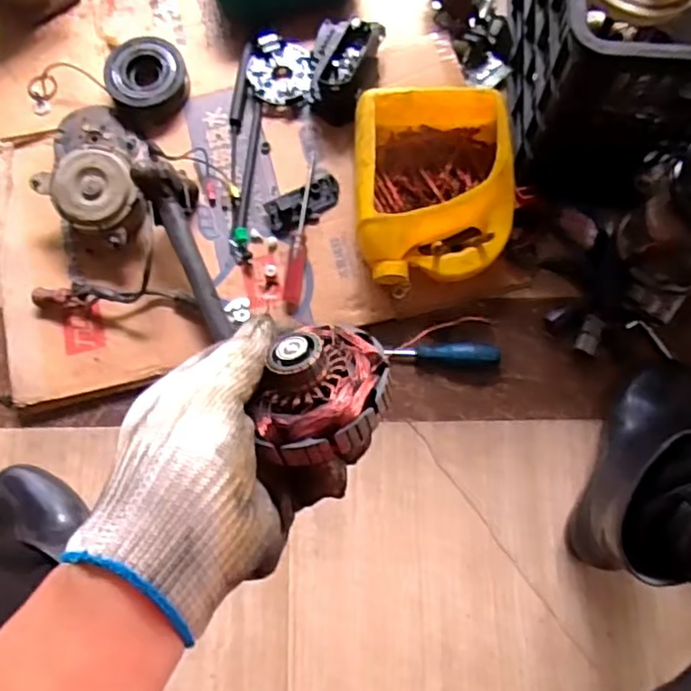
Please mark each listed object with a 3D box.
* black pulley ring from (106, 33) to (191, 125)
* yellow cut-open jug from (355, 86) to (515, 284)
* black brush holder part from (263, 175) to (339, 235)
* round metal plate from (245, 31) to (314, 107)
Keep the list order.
[{"bbox_3d":[-0.266,-0.361,0.883,0.102,0.035,0.121,-25,75,-5],"label":"black pulley ring"},{"bbox_3d":[0.103,-0.185,0.782,0.177,0.103,0.227,-1,74,1],"label":"yellow cut-open jug"},{"bbox_3d":[-0.050,-0.177,0.824,0.098,0.018,0.050,-28,76,-6],"label":"black brush holder part"},{"bbox_3d":[-0.087,-0.368,0.876,0.088,0.028,0.089,0,75,1],"label":"round metal plate"}]

